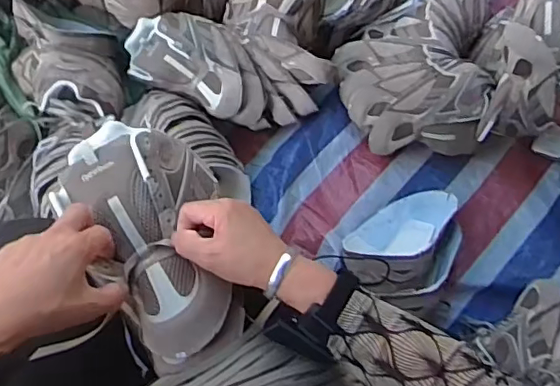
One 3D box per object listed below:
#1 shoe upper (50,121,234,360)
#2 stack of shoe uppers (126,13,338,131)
[{"bbox_3d":[-0.123,0.037,0.527,0.142,0.058,0.243,-21,69,-8],"label":"shoe upper"},{"bbox_3d":[-0.101,-0.219,1.002,0.358,0.109,0.163,15,69,2],"label":"stack of shoe uppers"}]

